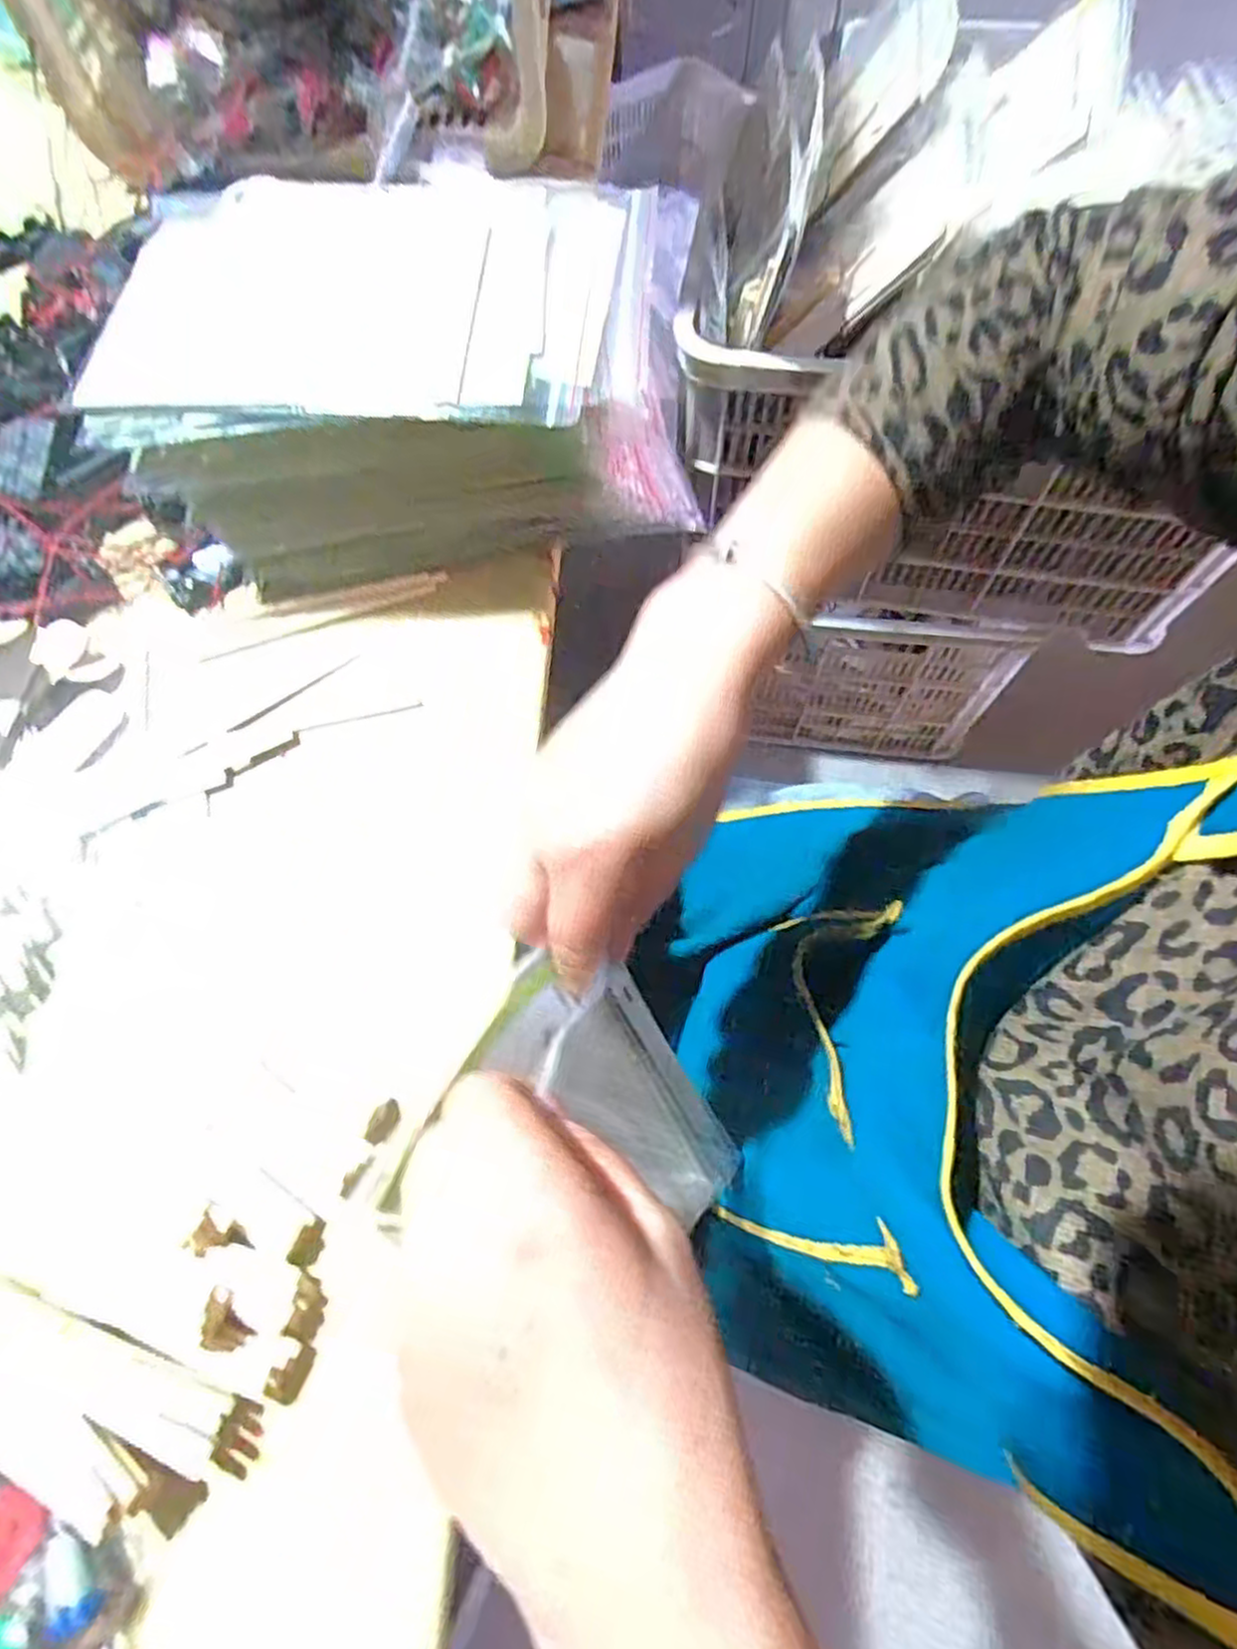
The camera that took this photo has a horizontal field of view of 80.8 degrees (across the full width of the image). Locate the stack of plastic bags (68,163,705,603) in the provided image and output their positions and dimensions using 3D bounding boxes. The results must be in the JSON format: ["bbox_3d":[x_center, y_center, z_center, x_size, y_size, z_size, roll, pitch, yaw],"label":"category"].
[{"bbox_3d":[-0.123,-0.235,0.406,0.317,0.112,0.172,-5,67,0],"label":"stack of plastic bags"}]

